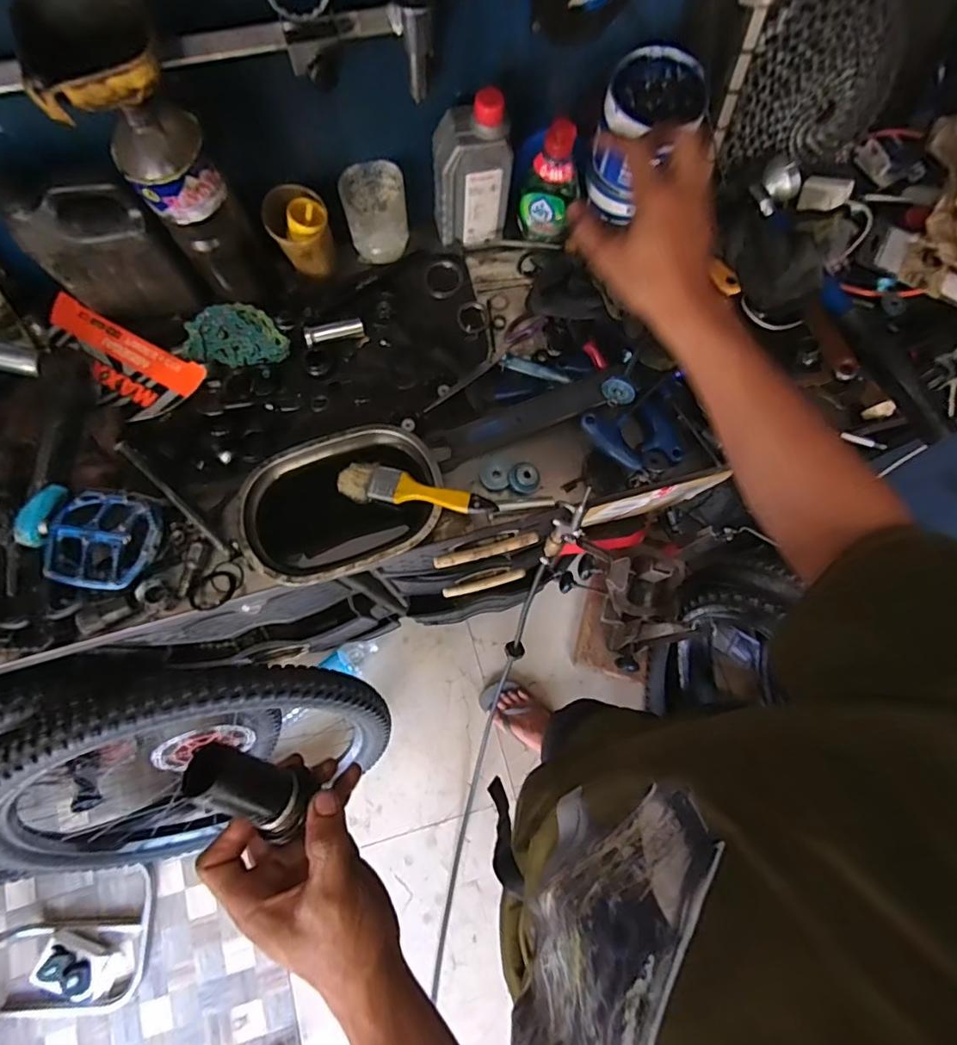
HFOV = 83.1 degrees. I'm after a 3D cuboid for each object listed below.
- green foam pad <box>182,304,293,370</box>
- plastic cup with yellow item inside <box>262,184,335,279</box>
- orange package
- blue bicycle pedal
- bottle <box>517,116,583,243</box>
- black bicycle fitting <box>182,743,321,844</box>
[{"bbox_3d":[-0.280,-0.216,0.630,0.106,0.040,0.060,3,75,-1],"label":"green foam pad"},{"bbox_3d":[-0.201,-0.330,0.622,0.066,0.087,0.062,0,75,-2],"label":"plastic cup with yellow item inside"},{"bbox_3d":[-0.414,-0.180,0.616,0.198,0.025,0.083,27,76,5],"label":"orange package"},{"bbox_3d":[-0.389,0.017,0.561,0.097,0.024,0.101,10,75,1],"label":"blue bicycle pedal"},{"bbox_3d":[0.086,-0.394,0.623,0.069,0.132,0.048,18,76,3],"label":"bottle"},{"bbox_3d":[-0.134,0.161,0.320,0.079,0.025,0.031,44,76,-23],"label":"black bicycle fitting"}]

